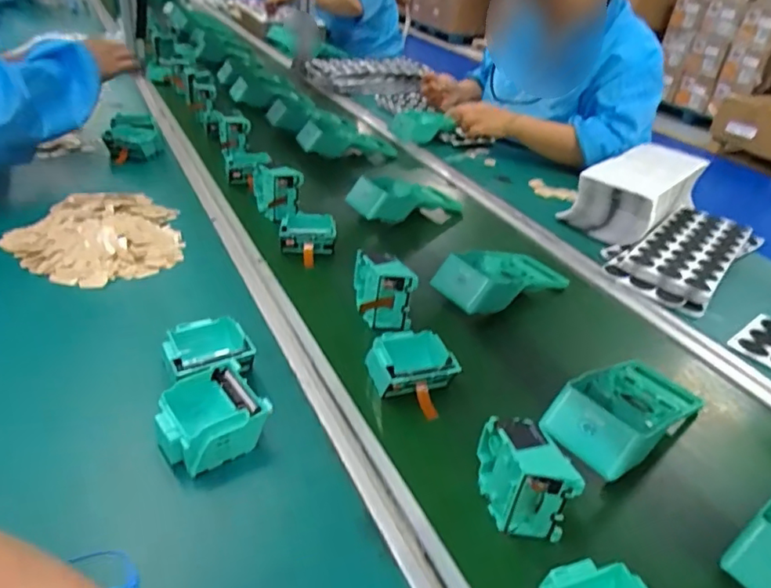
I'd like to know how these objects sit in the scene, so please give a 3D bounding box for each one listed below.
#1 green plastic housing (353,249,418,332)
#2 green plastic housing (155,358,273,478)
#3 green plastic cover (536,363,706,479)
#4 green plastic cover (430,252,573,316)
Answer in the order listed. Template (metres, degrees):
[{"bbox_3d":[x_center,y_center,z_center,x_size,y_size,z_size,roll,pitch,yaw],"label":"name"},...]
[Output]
[{"bbox_3d":[-0.003,-0.004,0.637,0.067,0.073,0.057,4,34,-2],"label":"green plastic housing"},{"bbox_3d":[-0.149,0.105,0.469,0.080,0.046,0.081,-22,42,-34],"label":"green plastic housing"},{"bbox_3d":[0.228,0.107,0.526,0.177,0.062,0.086,-23,43,-34],"label":"green plastic cover"},{"bbox_3d":[0.153,-0.023,0.704,0.196,0.049,0.089,-19,41,-31],"label":"green plastic cover"}]

